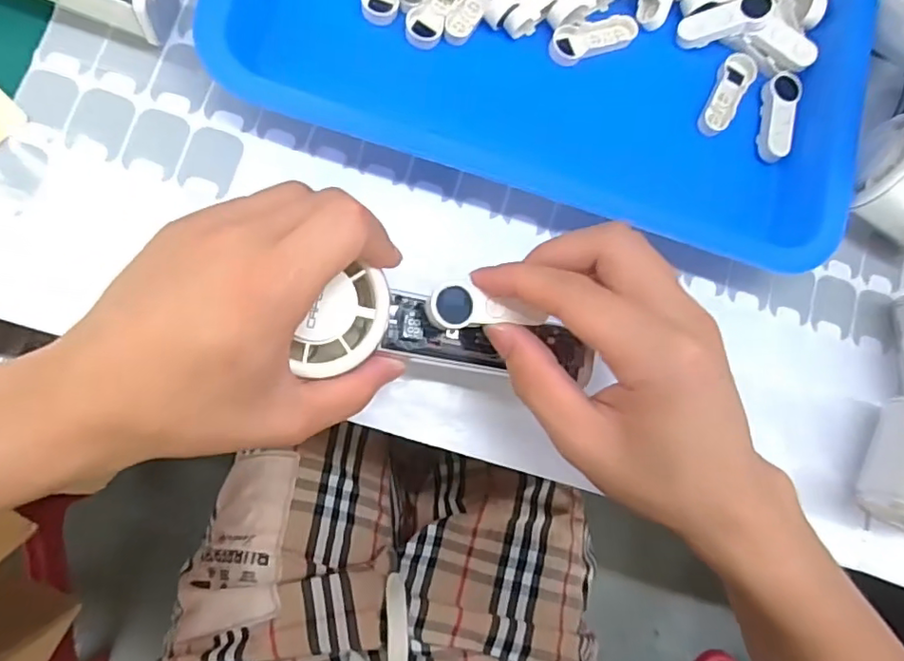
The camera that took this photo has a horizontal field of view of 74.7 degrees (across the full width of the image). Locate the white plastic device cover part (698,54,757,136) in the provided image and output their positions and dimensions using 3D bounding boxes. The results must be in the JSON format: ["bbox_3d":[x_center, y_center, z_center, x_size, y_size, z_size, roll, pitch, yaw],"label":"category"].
[{"bbox_3d":[0.155,-0.133,0.332,0.017,0.008,0.051,27,78,-5],"label":"white plastic device cover part"}]

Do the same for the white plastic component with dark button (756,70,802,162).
[{"bbox_3d":[0.183,-0.121,0.331,0.019,0.013,0.053,18,79,-7],"label":"white plastic component with dark button"}]

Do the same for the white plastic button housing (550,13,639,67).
[{"bbox_3d":[0.078,-0.160,0.323,0.051,0.006,0.020,-22,86,-12],"label":"white plastic button housing"}]

